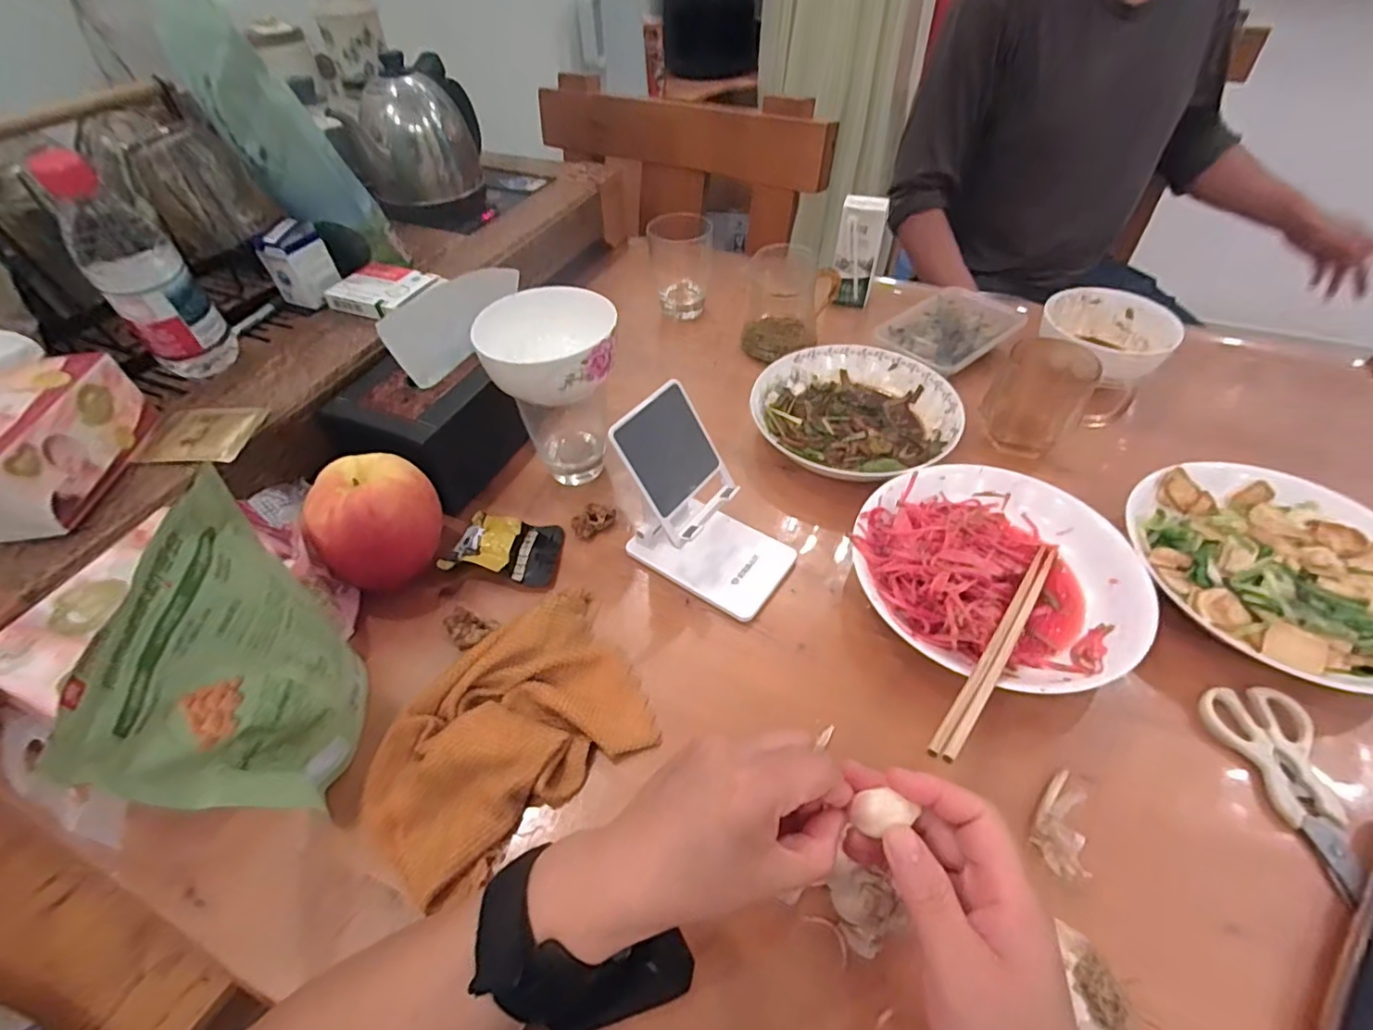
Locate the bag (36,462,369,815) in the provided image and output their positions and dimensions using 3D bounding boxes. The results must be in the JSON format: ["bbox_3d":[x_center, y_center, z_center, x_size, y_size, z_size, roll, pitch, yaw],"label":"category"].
[{"bbox_3d":[-0.237,0.089,0.333,0.034,0.177,0.146,-4,49,-2],"label":"bag"}]

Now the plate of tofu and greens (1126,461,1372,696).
[{"bbox_3d":[0.451,0.033,0.454,0.198,0.033,0.184,-1,48,1],"label":"plate of tofu and greens"}]

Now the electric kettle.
[{"bbox_3d":[-0.339,-0.461,0.748,0.173,0.152,0.134,-20,51,-16],"label":"electric kettle"}]

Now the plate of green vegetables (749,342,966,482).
[{"bbox_3d":[0.167,-0.101,0.597,0.191,0.039,0.182,-1,48,1],"label":"plate of green vegetables"}]

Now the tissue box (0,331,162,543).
[{"bbox_3d":[-0.462,-0.060,0.405,0.085,0.086,0.141,-6,49,-4],"label":"tissue box"}]

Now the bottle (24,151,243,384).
[{"bbox_3d":[-0.445,-0.196,0.490,0.062,0.171,0.068,-36,57,-27],"label":"bottle"}]

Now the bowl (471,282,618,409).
[{"bbox_3d":[-0.113,-0.141,0.480,0.106,0.056,0.105,-1,48,1],"label":"bowl"}]

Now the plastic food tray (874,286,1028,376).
[{"bbox_3d":[0.302,-0.209,0.676,0.173,0.027,0.106,-34,56,-25],"label":"plastic food tray"}]

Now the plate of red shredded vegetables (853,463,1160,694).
[{"bbox_3d":[0.233,0.045,0.457,0.200,0.048,0.190,-1,48,1],"label":"plate of red shredded vegetables"}]

